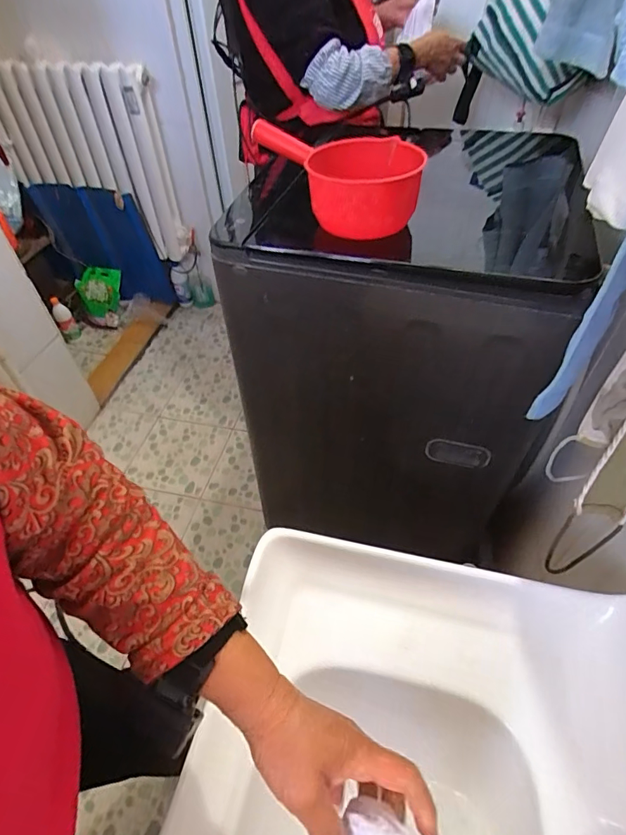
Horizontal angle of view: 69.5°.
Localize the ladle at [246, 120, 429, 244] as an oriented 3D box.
[{"bbox_3d":[0.036,-0.344,0.648,0.251,0.101,0.144,30,56,27],"label":"ladle"}]

